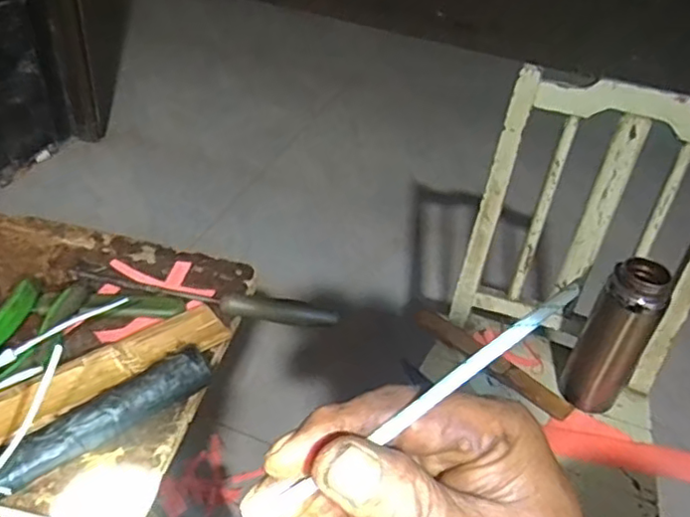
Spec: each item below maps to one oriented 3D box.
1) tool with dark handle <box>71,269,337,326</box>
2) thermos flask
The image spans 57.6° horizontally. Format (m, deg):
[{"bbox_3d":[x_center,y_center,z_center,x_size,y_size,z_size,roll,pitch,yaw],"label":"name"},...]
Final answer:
[{"bbox_3d":[-0.129,0.033,0.567,0.247,0.023,0.021,12,40,5],"label":"tool with dark handle"},{"bbox_3d":[0.332,0.097,0.779,0.071,0.207,0.058,29,44,24],"label":"thermos flask"}]

